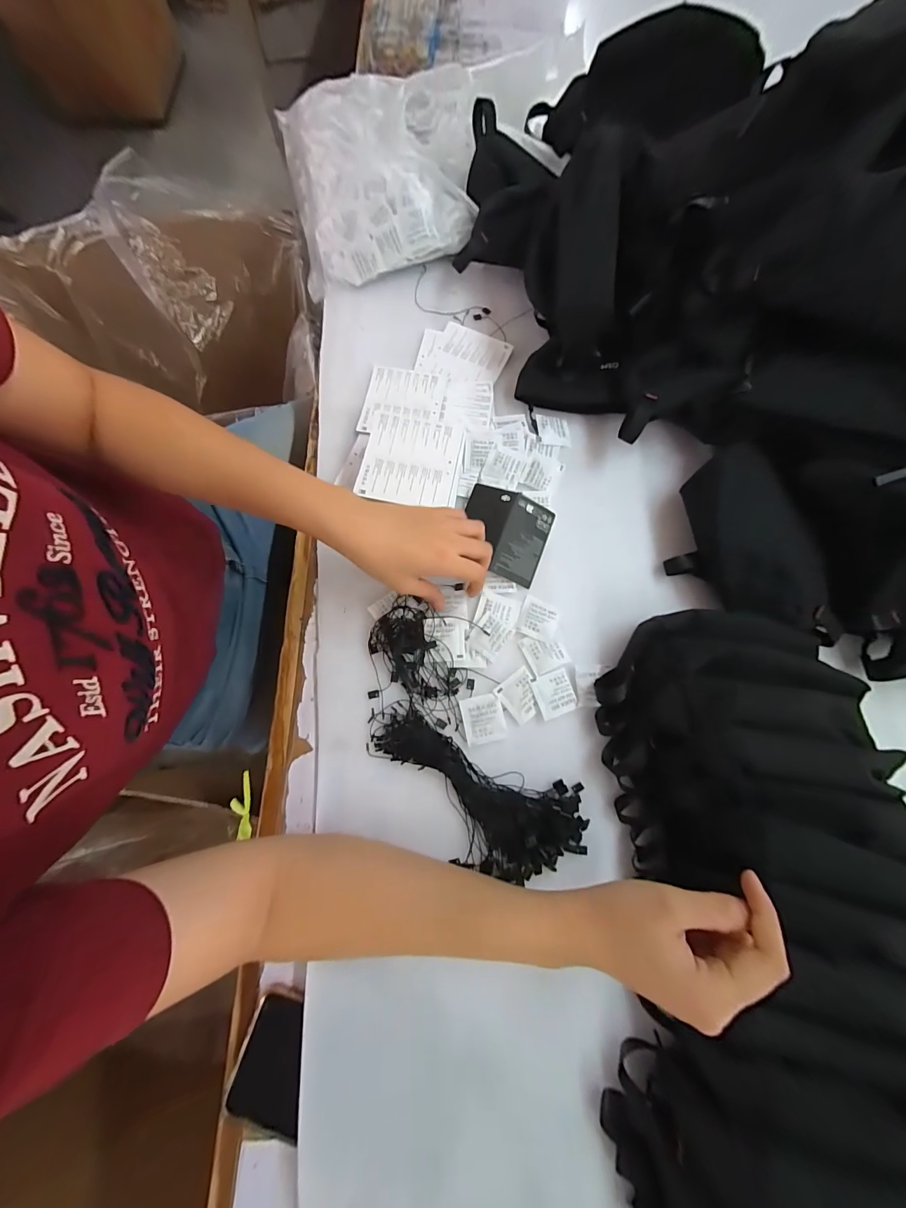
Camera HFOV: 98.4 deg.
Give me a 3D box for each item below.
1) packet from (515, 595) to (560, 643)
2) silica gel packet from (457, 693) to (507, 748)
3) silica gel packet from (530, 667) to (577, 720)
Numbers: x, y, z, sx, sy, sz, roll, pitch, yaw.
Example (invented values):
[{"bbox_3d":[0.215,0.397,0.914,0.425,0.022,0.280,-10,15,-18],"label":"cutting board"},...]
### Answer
[{"bbox_3d":[0.087,0.015,0.399,0.039,0.004,0.040,21,75,5],"label":"packet"},{"bbox_3d":[0.028,0.108,0.367,0.038,0.004,0.042,-11,75,-5],"label":"silica gel packet"},{"bbox_3d":[0.098,0.086,0.375,0.037,0.004,0.039,-17,75,-6],"label":"silica gel packet"}]

